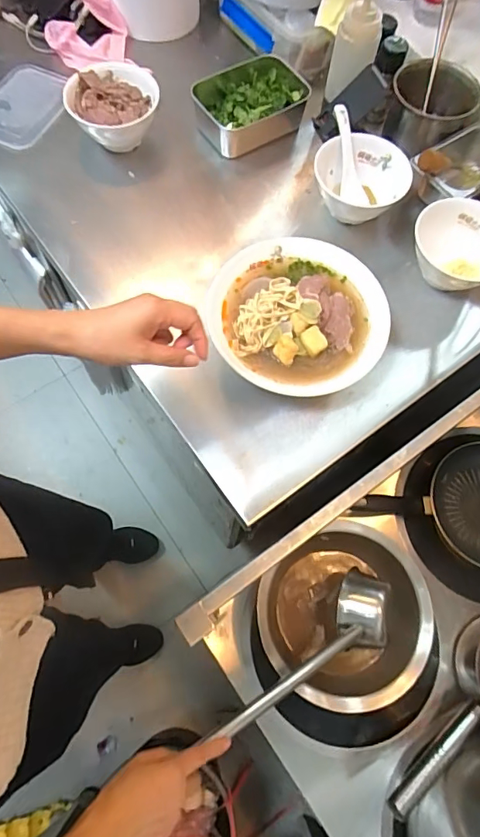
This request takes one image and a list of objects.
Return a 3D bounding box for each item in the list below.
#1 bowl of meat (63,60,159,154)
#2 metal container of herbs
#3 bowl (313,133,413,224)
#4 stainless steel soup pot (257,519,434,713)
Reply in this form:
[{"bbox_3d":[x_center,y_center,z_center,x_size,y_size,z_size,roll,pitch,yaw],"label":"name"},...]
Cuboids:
[{"bbox_3d":[-0.202,-0.496,0.761,0.139,0.072,0.148,1,69,-2],"label":"bowl of meat"},{"bbox_3d":[0.020,-0.530,0.793,0.196,0.049,0.134,-32,74,-14],"label":"metal container of herbs"},{"bbox_3d":[0.180,-0.368,0.738,0.131,0.067,0.136,1,69,-2],"label":"bowl"},{"bbox_3d":[0.162,0.314,0.753,0.225,0.144,0.248,33,71,9],"label":"stainless steel soup pot"}]

